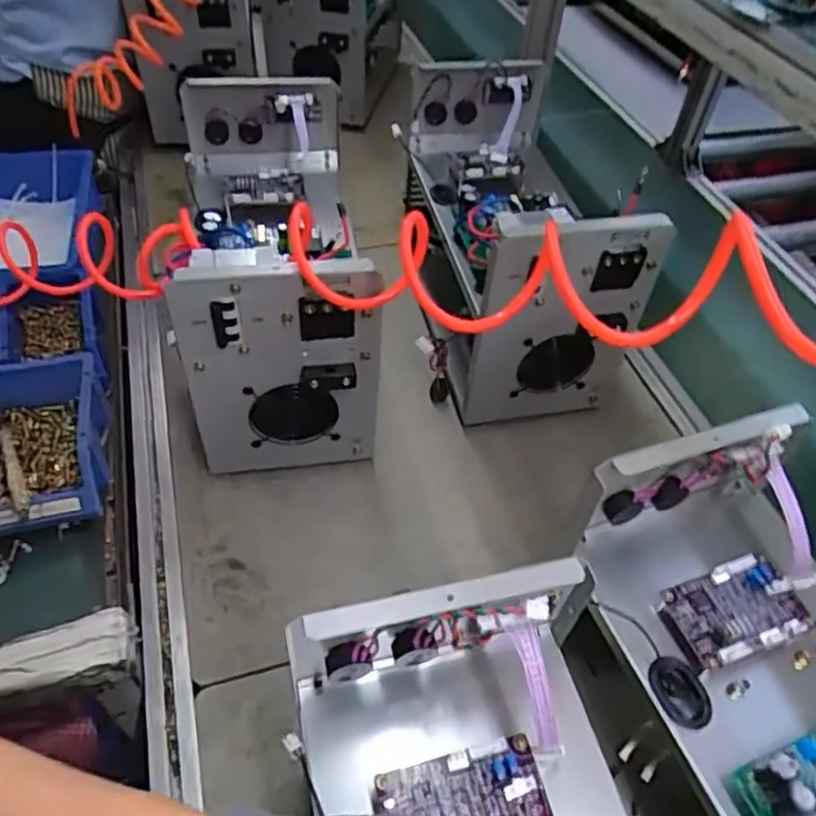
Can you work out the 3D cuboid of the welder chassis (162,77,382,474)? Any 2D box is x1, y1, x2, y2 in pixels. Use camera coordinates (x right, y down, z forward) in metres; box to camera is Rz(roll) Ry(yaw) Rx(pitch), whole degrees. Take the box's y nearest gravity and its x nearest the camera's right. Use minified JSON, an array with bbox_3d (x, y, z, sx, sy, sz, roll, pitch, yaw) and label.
[{"bbox_3d":[-0.151,-0.151,0.766,0.182,0.280,0.385,-5,50,-9],"label":"welder chassis"}]

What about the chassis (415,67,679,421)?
[{"bbox_3d":[0.120,-0.207,0.832,0.178,0.288,0.364,-8,51,-11],"label":"chassis"}]

